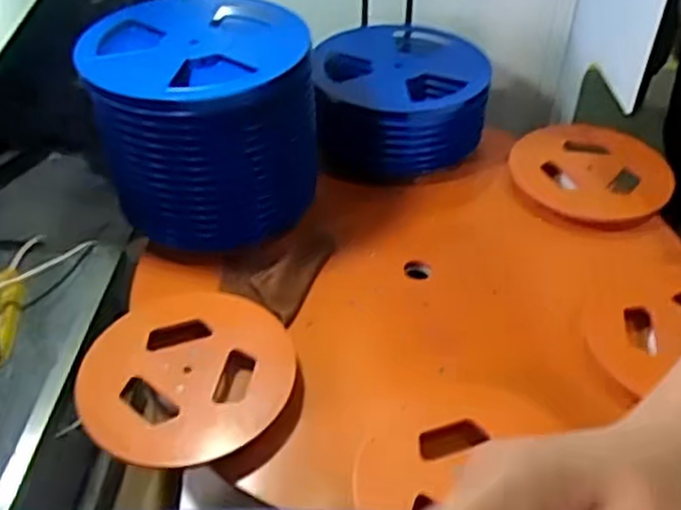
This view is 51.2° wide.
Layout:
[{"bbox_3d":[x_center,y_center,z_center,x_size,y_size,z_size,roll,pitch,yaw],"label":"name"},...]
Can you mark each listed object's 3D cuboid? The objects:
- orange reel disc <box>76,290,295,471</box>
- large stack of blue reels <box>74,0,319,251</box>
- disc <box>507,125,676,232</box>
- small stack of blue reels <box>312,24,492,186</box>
[{"bbox_3d":[-0.199,0.147,0.928,0.266,0.017,0.263,1,43,-1],"label":"orange reel disc"},{"bbox_3d":[-0.203,-0.215,1.100,0.312,0.266,0.317,2,44,1],"label":"large stack of blue reels"},{"bbox_3d":[0.433,-0.146,1.240,0.266,0.042,0.242,0,44,0],"label":"disc"},{"bbox_3d":[0.107,-0.303,1.309,0.306,0.138,0.312,-3,44,-4],"label":"small stack of blue reels"}]

